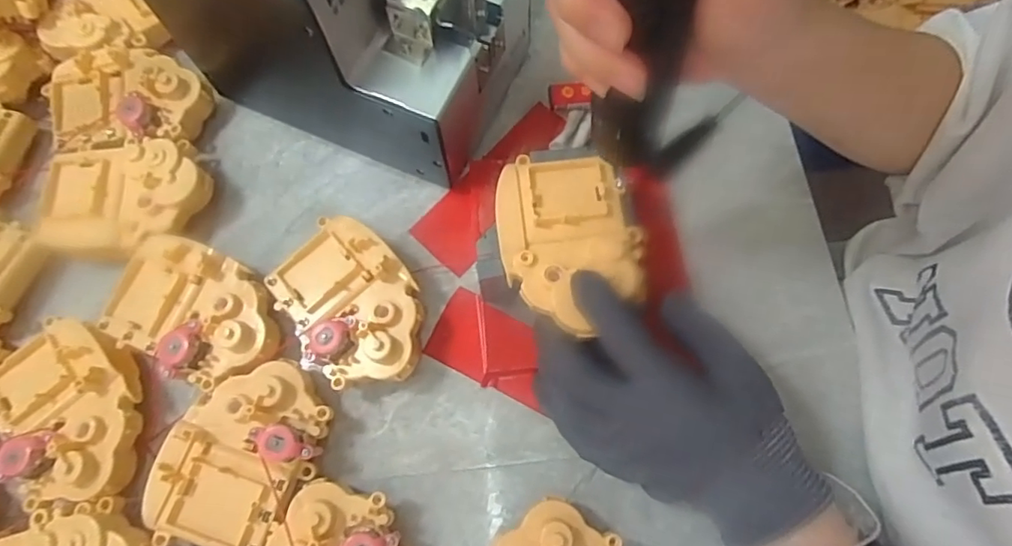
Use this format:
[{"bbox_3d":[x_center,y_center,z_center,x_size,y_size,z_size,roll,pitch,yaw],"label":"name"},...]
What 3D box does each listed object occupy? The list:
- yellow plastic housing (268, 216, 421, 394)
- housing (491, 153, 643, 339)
[{"bbox_3d":[-0.089,0.019,0.326,0.071,0.034,0.098,-31,74,-10],"label":"yellow plastic housing"},{"bbox_3d":[0.033,-0.021,0.299,0.071,0.014,0.098,-12,74,-6],"label":"housing"}]

